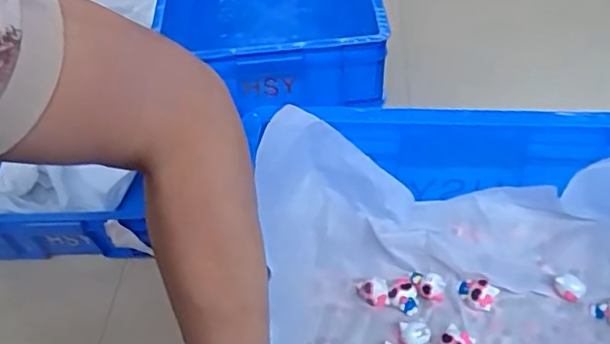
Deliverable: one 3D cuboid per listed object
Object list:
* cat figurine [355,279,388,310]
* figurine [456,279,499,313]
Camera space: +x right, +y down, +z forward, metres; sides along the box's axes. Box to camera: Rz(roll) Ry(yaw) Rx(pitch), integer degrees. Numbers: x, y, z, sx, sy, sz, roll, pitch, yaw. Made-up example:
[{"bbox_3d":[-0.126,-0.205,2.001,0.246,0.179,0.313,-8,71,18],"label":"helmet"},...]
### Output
[{"bbox_3d":[0.060,0.109,0.521,0.030,0.020,0.020,13,51,17],"label":"cat figurine"},{"bbox_3d":[0.151,0.108,0.509,0.033,0.016,0.024,16,52,19],"label":"figurine"}]

